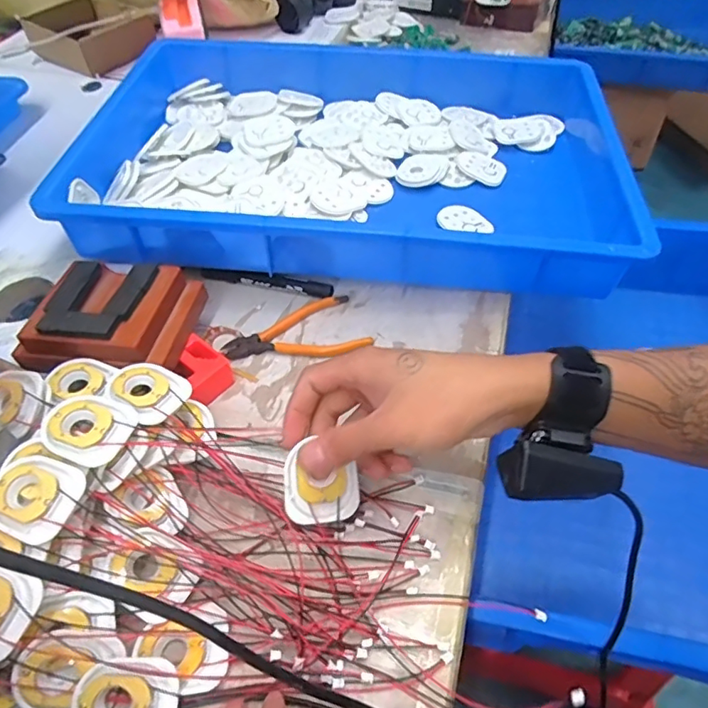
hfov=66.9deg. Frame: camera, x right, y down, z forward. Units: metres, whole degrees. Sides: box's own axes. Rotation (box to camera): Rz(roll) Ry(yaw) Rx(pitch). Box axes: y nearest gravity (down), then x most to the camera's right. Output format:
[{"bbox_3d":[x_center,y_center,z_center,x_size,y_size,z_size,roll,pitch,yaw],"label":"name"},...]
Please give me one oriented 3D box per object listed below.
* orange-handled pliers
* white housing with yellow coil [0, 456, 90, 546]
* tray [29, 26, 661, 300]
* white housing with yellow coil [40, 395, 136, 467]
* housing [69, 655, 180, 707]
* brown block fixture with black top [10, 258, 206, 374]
[{"bbox_3d":[-0.055,-0.017,0.494,0.125,0.009,0.066,-16,51,-10],"label":"orange-handled pliers"},{"bbox_3d":[-0.203,0.091,0.341,0.057,0.013,0.047,16,53,16],"label":"white housing with yellow coil"},{"bbox_3d":[0.001,-0.224,0.598,0.548,0.084,0.363,4,51,5],"label":"tray"},{"bbox_3d":[-0.183,0.055,0.372,0.059,0.021,0.047,16,53,16],"label":"white housing with yellow coil"},{"bbox_3d":[-0.130,0.200,0.307,0.058,0.014,0.046,10,79,-4],"label":"housing"},{"bbox_3d":[-0.204,-0.032,0.457,0.125,0.057,0.108,7,51,9],"label":"brown block fixture with black top"}]

